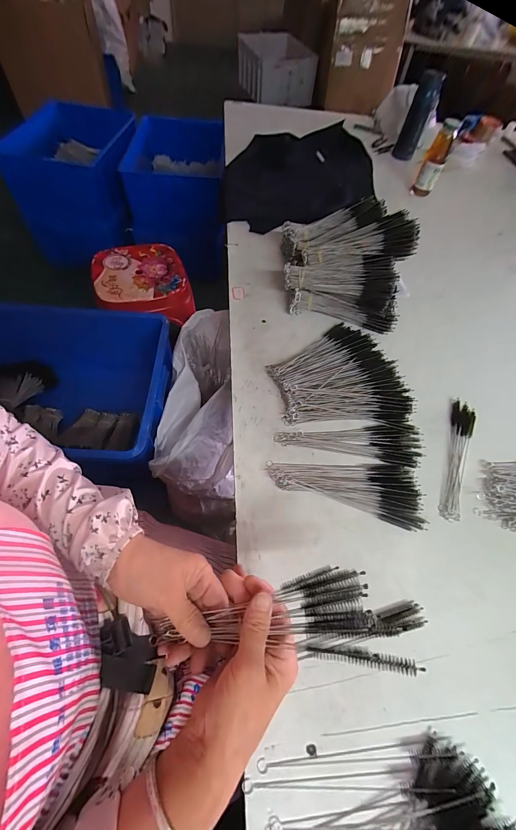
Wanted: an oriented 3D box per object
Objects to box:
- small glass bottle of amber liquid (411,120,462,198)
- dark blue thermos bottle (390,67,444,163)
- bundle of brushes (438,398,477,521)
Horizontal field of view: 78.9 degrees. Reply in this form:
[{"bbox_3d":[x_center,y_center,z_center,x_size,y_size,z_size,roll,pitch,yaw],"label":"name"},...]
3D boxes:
[{"bbox_3d":[0.480,-0.692,0.851,0.055,0.162,0.044,29,61,12],"label":"small glass bottle of amber liquid"},{"bbox_3d":[0.495,-0.922,0.972,0.069,0.198,0.068,20,60,7],"label":"dark blue thermos bottle"},{"bbox_3d":[0.305,0.061,0.477,0.035,0.014,0.203,24,60,10],"label":"bundle of brushes"}]

